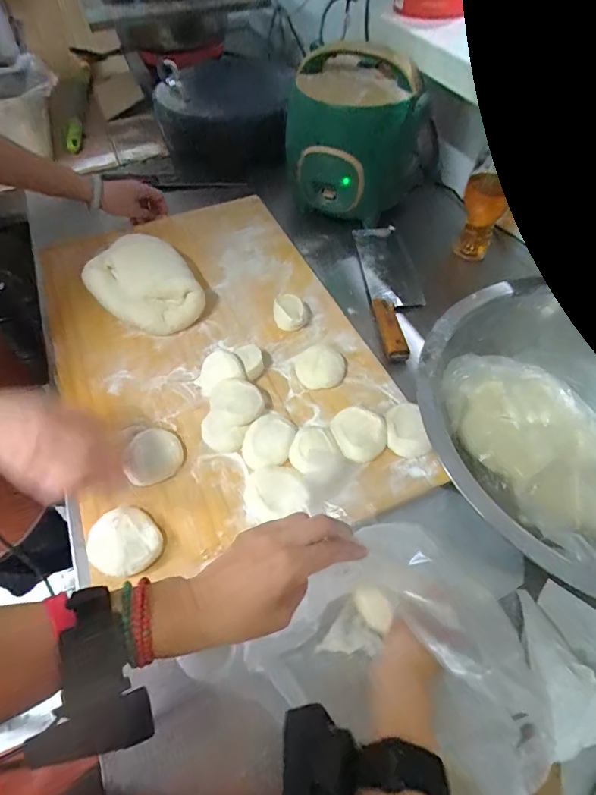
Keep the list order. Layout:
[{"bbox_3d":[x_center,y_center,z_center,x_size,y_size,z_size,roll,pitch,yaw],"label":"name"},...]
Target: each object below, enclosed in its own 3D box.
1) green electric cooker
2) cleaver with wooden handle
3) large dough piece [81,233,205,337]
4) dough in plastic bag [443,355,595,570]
[{"bbox_3d":[0.096,-0.454,0.775,0.219,0.225,0.199,26,58,19],"label":"green electric cooker"},{"bbox_3d":[0.157,-0.183,0.717,0.091,0.023,0.310,-5,54,-2],"label":"cleaver with wooden handle"},{"bbox_3d":[-0.232,-0.169,0.658,0.172,0.073,0.113,35,62,24],"label":"large dough piece"},{"bbox_3d":[0.265,0.056,0.478,0.152,0.068,0.245,-16,55,-10],"label":"dough in plastic bag"}]

